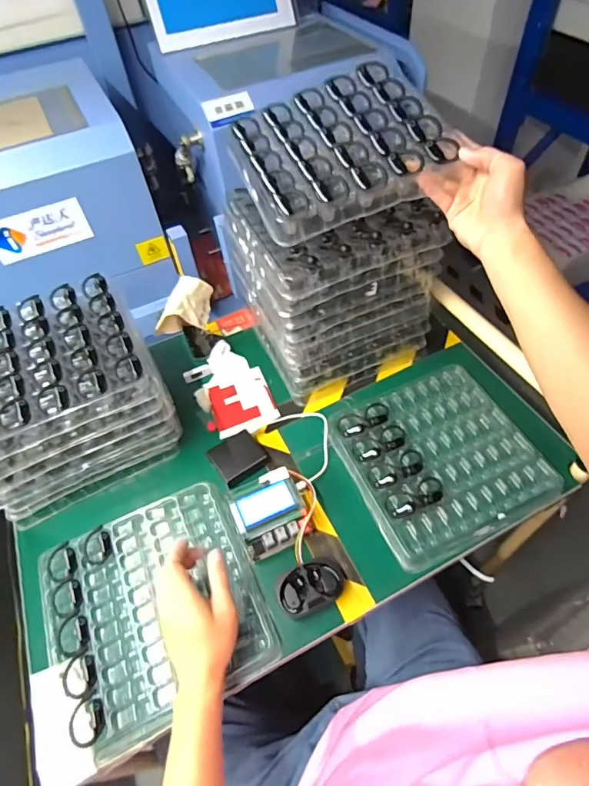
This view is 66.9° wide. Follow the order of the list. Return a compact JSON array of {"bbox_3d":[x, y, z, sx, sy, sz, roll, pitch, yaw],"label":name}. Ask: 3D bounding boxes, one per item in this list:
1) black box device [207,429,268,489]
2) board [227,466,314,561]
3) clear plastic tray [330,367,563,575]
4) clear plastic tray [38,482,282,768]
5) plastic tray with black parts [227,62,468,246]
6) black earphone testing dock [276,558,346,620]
[{"bbox_3d":[-0.088,0.104,0.706,0.078,0.028,0.069,-35,58,-20],"label":"black box device"},{"bbox_3d":[-0.028,0.166,0.633,0.117,0.038,0.104,-18,54,-9],"label":"board"},{"bbox_3d":[0.215,0.094,0.679,0.257,0.033,0.261,-21,54,-11],"label":"clear plastic tray"},{"bbox_3d":[-0.181,0.274,0.584,0.257,0.037,0.263,-24,55,-13],"label":"clear plastic tray"},{"bbox_3d":[0.052,-0.317,0.572,0.245,0.027,0.240,-22,61,-1],"label":"plastic tray with black parts"},{"bbox_3d":[0.023,0.253,0.579,0.088,0.021,0.057,-19,54,-10],"label":"black earphone testing dock"}]

